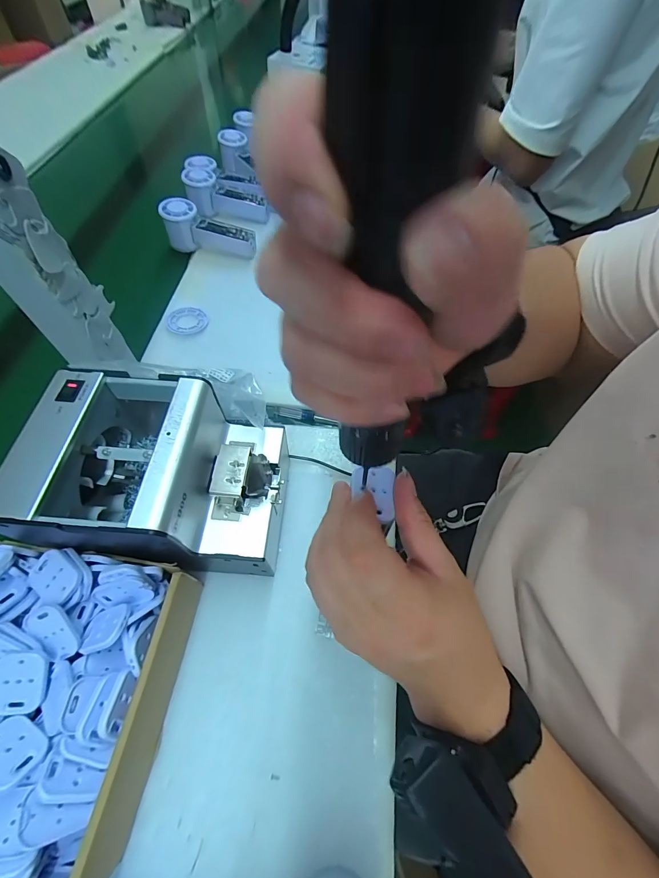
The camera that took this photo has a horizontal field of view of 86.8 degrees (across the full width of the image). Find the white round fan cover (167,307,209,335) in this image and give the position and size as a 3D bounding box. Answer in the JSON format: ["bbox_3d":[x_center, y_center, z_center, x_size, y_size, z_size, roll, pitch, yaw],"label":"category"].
[{"bbox_3d":[-0.206,-0.170,0.507,0.055,0.010,0.055,1,60,-2],"label":"white round fan cover"}]

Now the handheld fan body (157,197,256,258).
[{"bbox_3d":[-0.203,-0.343,0.587,0.152,0.066,0.043,10,55,-14],"label":"handheld fan body"}]

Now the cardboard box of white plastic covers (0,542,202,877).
[{"bbox_3d":[-0.219,0.183,0.248,0.212,0.072,0.187,8,60,2],"label":"cardboard box of white plastic covers"}]

